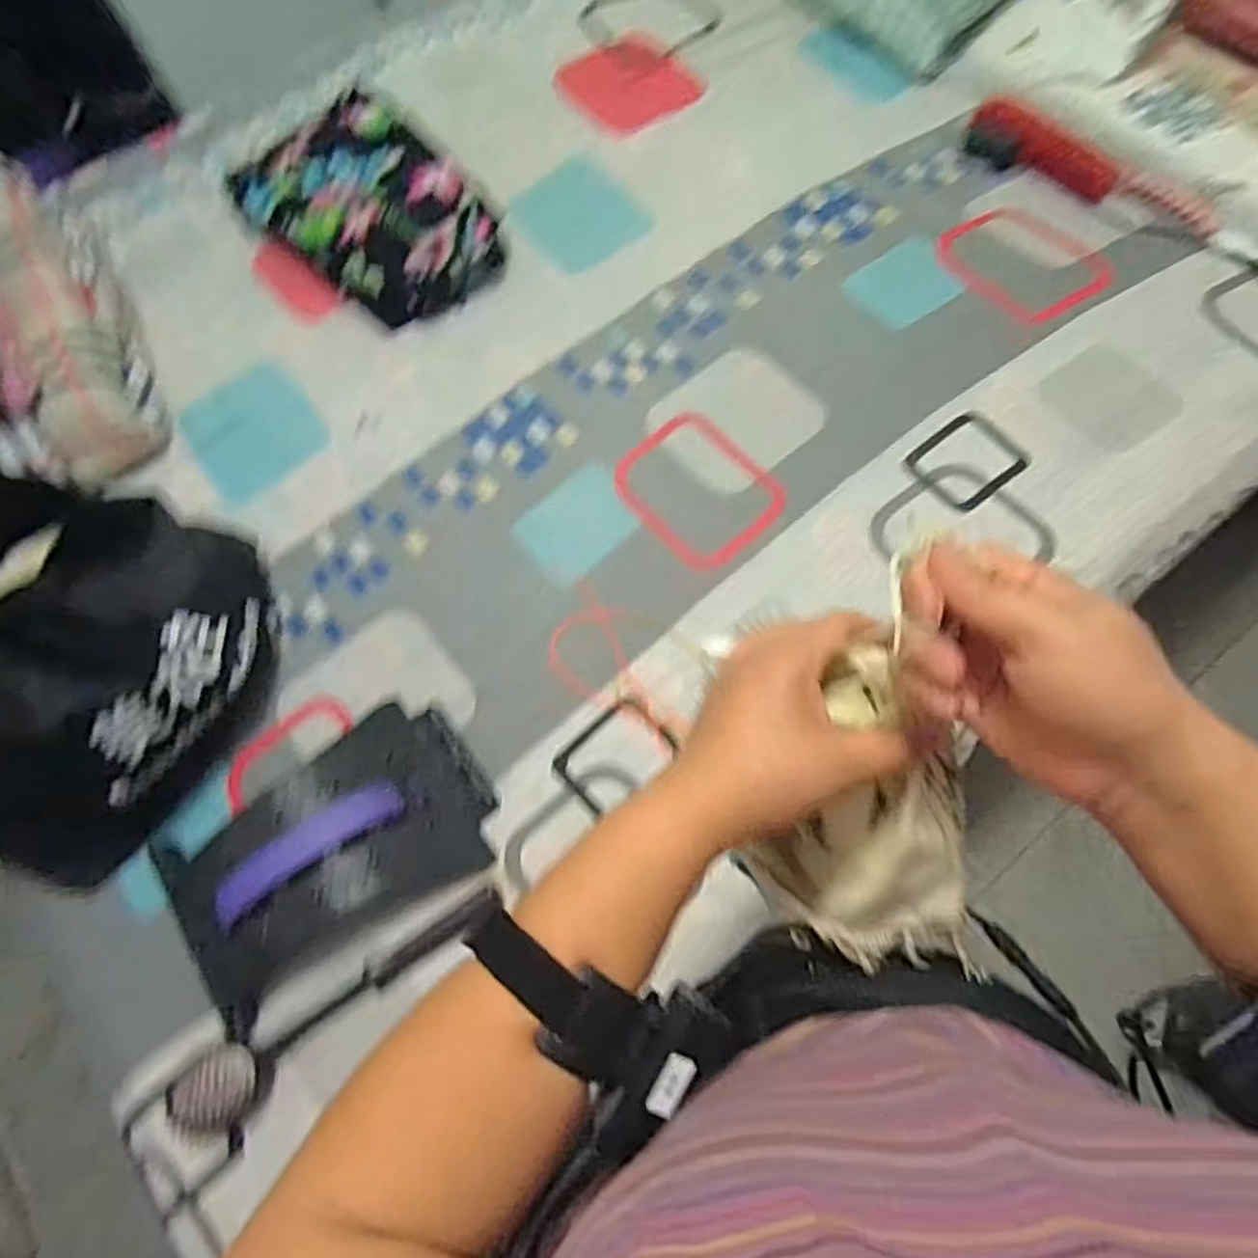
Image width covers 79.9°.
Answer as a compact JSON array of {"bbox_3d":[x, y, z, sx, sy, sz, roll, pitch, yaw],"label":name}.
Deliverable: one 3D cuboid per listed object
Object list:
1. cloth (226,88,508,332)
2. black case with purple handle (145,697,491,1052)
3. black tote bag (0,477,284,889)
[{"bbox_3d":[-0.402,-0.662,1.147,0.281,0.081,0.466,-42,73,-13],"label":"cloth"},{"bbox_3d":[-0.319,0.230,0.794,0.347,0.071,0.219,-34,72,-10],"label":"black case with purple handle"},{"bbox_3d":[-0.560,0.056,0.789,0.248,0.242,0.370,6,70,5],"label":"black tote bag"}]

